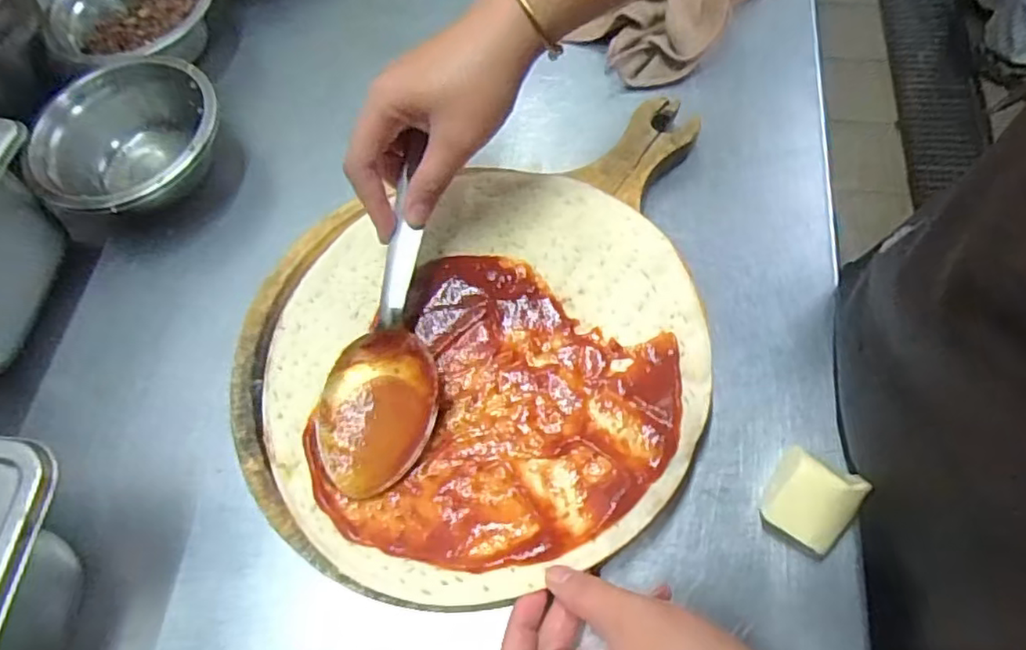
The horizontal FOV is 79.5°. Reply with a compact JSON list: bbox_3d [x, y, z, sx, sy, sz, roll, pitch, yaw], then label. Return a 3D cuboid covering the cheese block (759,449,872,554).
[{"bbox_3d":[0.156,0.090,0.325,0.041,0.037,0.050,36,73,17],"label":"cheese block"}]

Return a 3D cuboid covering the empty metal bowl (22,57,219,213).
[{"bbox_3d":[-0.265,-0.127,0.442,0.114,0.062,0.123,-1,66,3],"label":"empty metal bowl"}]

